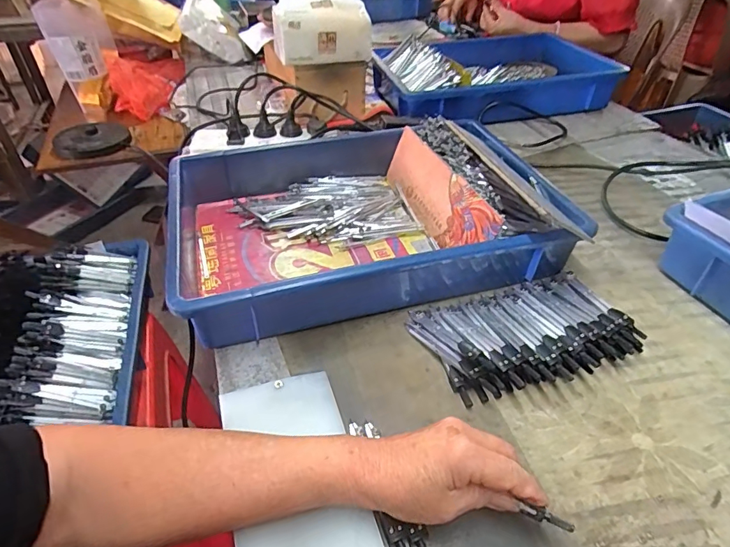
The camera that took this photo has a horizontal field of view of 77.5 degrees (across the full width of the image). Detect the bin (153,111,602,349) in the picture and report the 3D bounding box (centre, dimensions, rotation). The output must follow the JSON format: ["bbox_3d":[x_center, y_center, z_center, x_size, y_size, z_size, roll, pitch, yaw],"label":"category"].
[{"bbox_3d":[-0.006,-0.079,0.542,0.413,0.098,0.283,-12,43,-14],"label":"bin"}]

